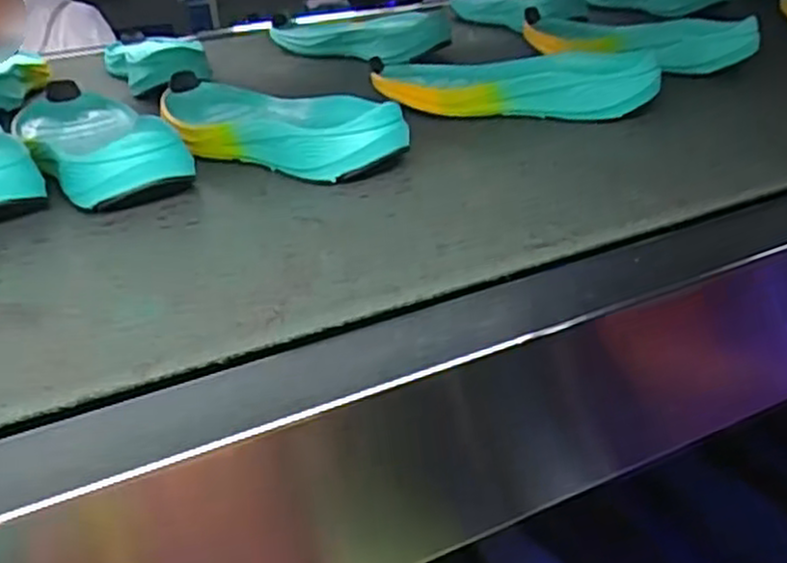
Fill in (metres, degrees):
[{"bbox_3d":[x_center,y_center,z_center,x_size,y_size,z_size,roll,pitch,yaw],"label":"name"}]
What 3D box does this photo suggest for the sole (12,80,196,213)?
[{"bbox_3d":[-0.213,-0.105,0.537,0.078,0.037,0.220,-23,33,-24],"label":"sole"}]

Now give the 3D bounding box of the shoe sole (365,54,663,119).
[{"bbox_3d":[0.078,-0.157,0.598,0.234,0.040,0.075,16,38,35],"label":"shoe sole"}]

